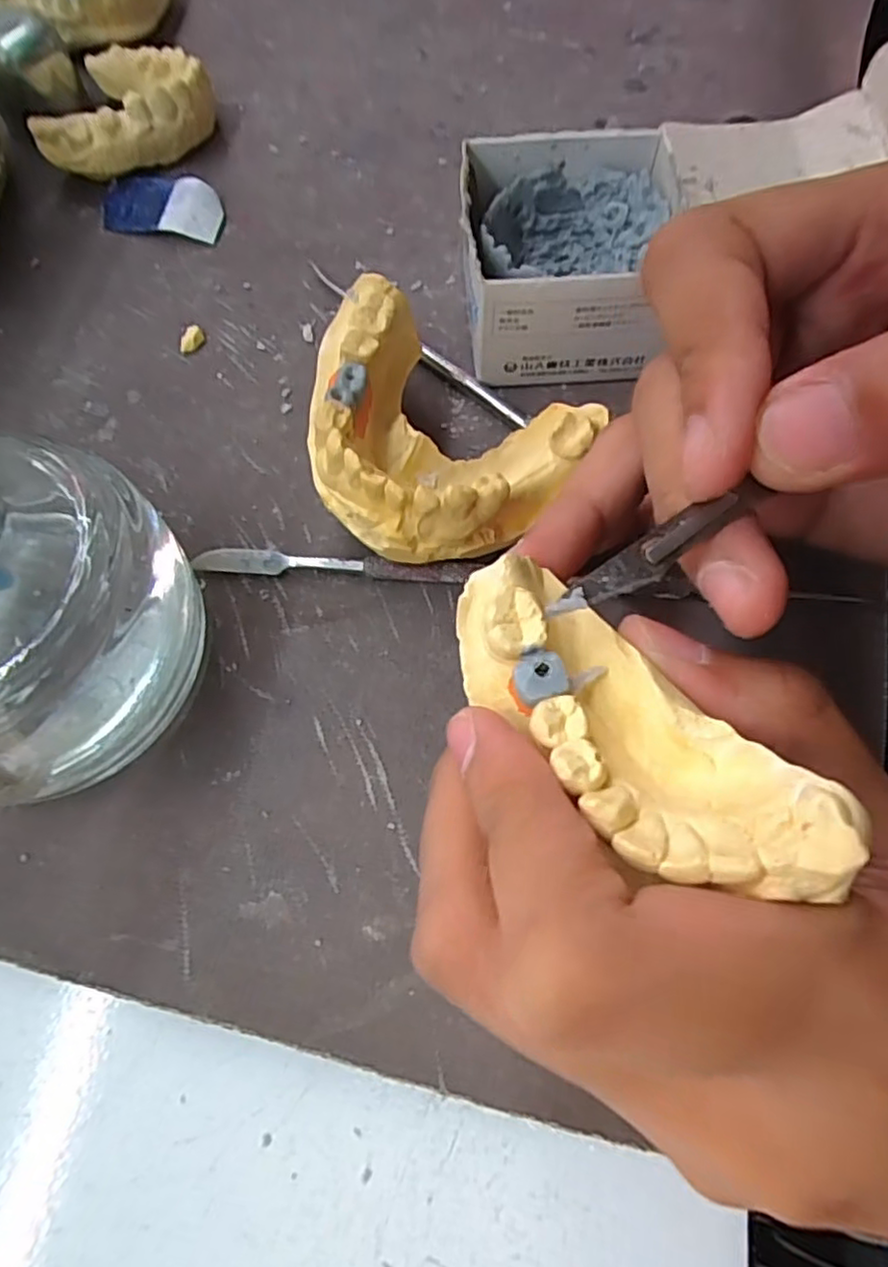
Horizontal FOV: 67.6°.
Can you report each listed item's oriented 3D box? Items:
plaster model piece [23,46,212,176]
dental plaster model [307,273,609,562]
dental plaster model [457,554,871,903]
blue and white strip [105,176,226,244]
[{"bbox_3d":[-0.110,-0.180,0.224,0.057,0.019,0.052,-24,68,-8],"label":"plaster model piece"},{"bbox_3d":[-0.005,-0.045,0.162,0.071,0.037,0.062,26,71,13],"label":"dental plaster model"},{"bbox_3d":[0.025,0.013,0.095,0.024,0.018,0.063,-35,50,-14],"label":"dental plaster model"},{"bbox_3d":[-0.092,-0.139,0.215,0.041,0.007,0.020,14,68,8],"label":"blue and white strip"}]

